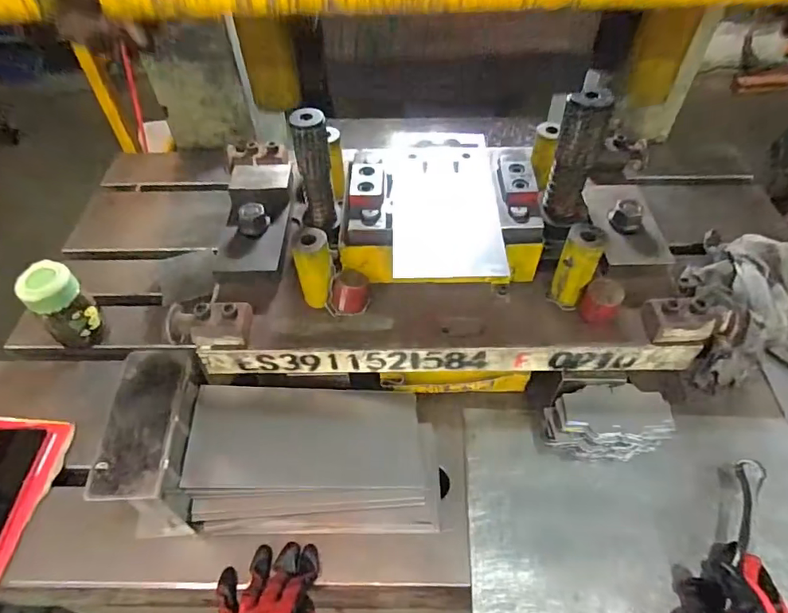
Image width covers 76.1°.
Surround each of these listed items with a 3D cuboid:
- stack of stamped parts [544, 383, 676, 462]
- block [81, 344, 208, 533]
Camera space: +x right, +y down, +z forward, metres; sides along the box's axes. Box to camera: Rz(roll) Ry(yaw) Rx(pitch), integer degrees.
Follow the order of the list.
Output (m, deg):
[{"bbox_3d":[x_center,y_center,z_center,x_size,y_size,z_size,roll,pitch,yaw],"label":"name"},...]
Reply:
[{"bbox_3d":[0.249,0.144,0.603,0.131,0.079,0.071,1,51,1],"label":"stack of stamped parts"},{"bbox_3d":[-0.257,0.152,0.560,0.070,0.135,0.166,-2,51,-1],"label":"block"}]

